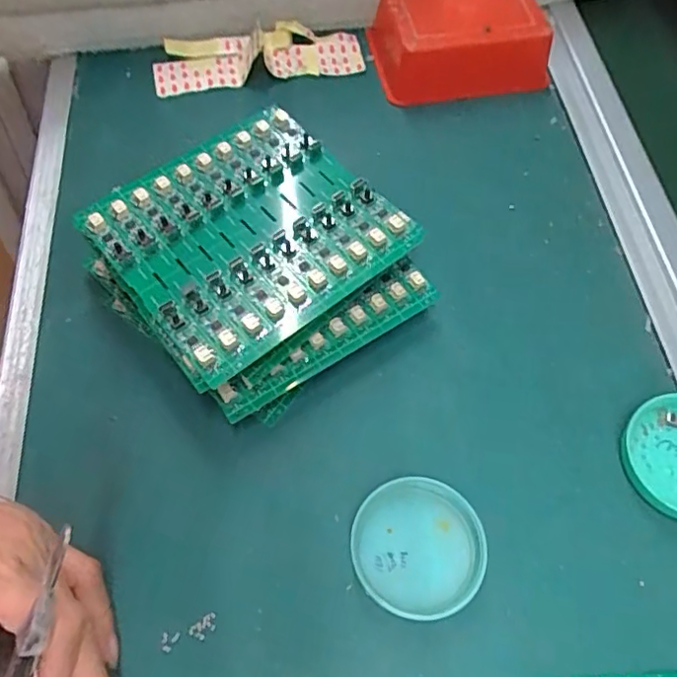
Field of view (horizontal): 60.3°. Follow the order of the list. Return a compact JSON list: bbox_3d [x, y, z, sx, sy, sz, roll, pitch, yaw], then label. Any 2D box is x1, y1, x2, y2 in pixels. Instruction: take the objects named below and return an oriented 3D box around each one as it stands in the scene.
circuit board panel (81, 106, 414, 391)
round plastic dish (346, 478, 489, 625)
[{"bbox_3d":[-0.052,-0.060,0.322,0.140,0.014,0.133,-37,68,-18],"label":"circuit board panel"},{"bbox_3d":[0.040,0.103,0.289,0.064,0.011,0.062,-1,61,2],"label":"round plastic dish"}]

